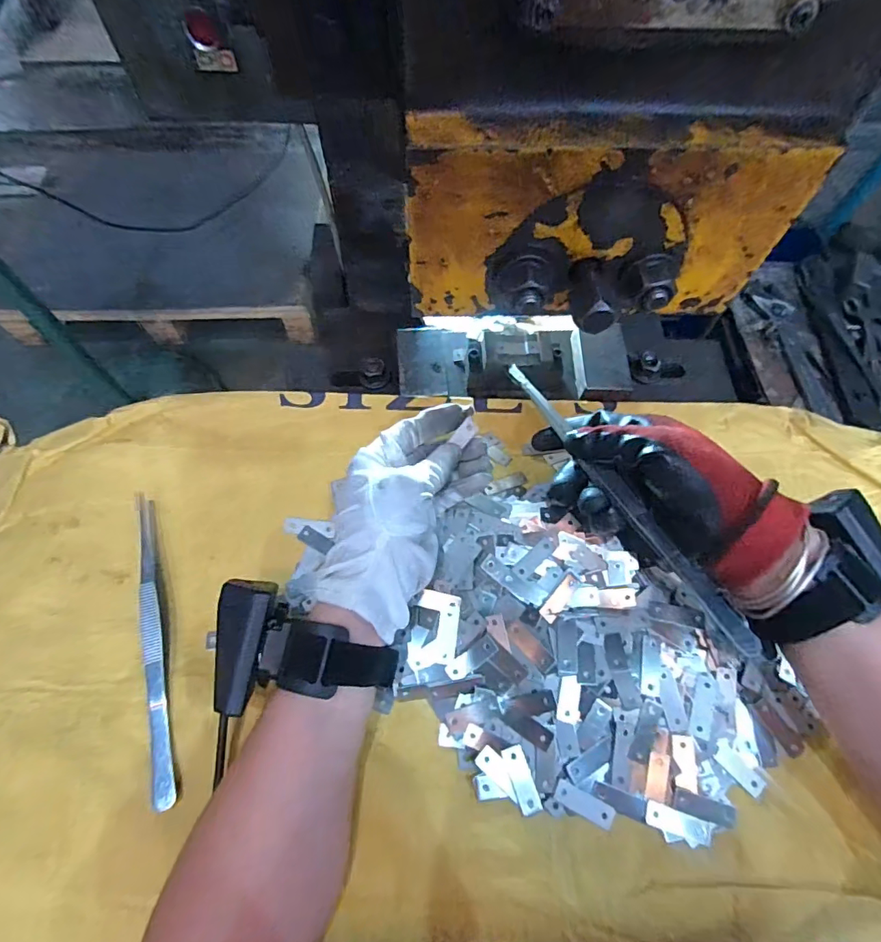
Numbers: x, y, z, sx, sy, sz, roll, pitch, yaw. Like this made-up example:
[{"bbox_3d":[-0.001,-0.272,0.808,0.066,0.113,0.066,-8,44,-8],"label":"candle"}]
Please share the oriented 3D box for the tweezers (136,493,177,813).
[{"bbox_3d":[-0.182,0.104,0.309,0.012,0.015,0.190,-15,64,-8],"label":"tweezers"}]

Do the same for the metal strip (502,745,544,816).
[{"bbox_3d":[0.048,0.181,0.286,0.013,0.004,0.035,-16,65,-9],"label":"metal strip"}]

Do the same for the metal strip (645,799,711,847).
[{"bbox_3d":[0.136,0.202,0.280,0.035,0.004,0.012,17,64,7],"label":"metal strip"}]

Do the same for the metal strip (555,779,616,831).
[{"bbox_3d":[0.084,0.192,0.282,0.035,0.004,0.013,26,65,11],"label":"metal strip"}]

